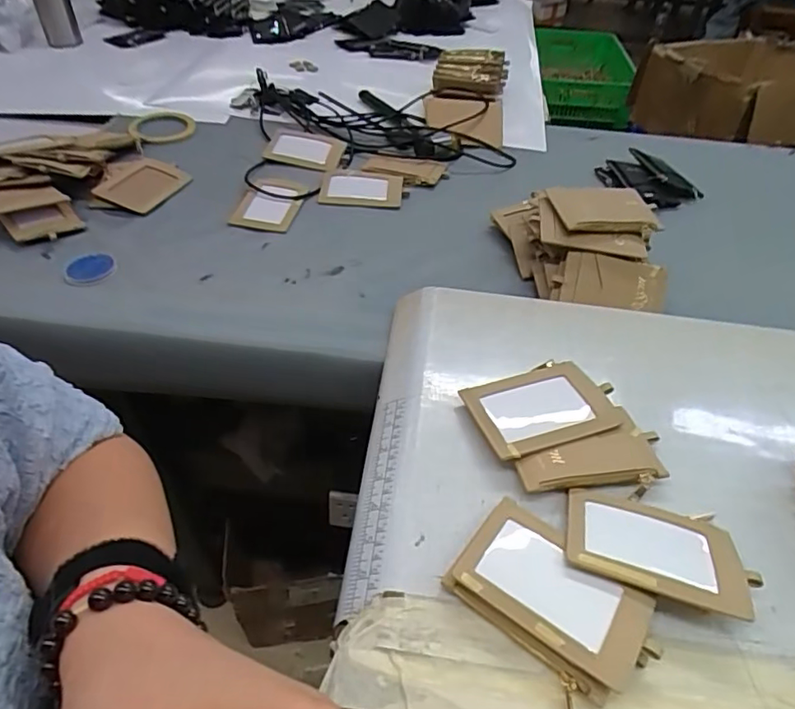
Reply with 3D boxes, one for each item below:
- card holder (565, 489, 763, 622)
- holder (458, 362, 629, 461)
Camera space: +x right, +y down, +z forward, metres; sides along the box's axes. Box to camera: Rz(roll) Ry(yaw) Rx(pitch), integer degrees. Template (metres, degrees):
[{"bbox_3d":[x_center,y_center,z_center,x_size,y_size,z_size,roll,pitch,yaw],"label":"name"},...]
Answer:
[{"bbox_3d":[0.170,0.127,0.367,0.113,0.009,0.073,13,31,10],"label":"card holder"},{"bbox_3d":[0.118,0.044,0.451,0.114,0.018,0.076,-16,49,-18],"label":"holder"}]

